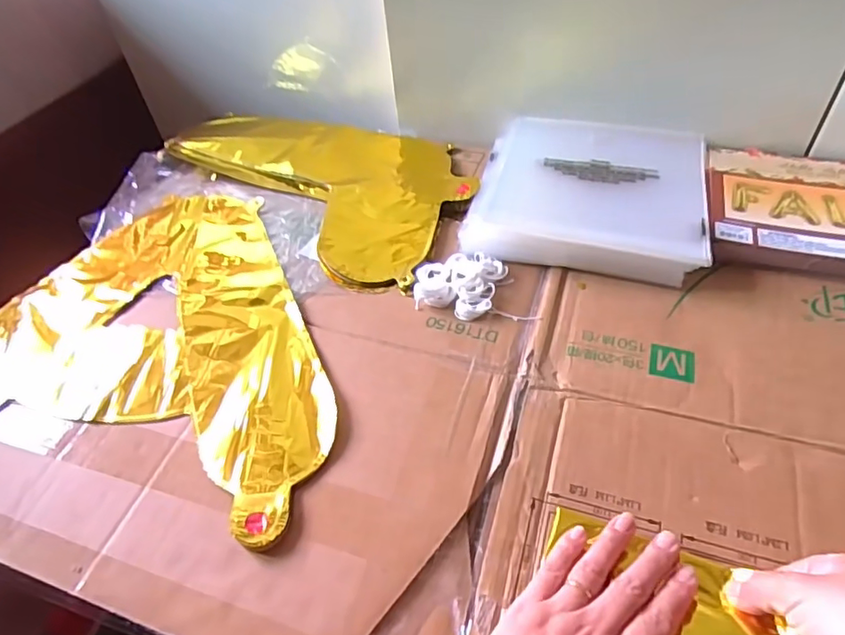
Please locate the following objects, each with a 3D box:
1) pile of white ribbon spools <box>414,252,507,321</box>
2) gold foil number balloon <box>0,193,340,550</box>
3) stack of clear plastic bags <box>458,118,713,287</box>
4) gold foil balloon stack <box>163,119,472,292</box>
[{"bbox_3d":[0.032,-0.034,0.531,0.076,0.013,0.075,15,51,19],"label":"pile of white ribbon spools"},{"bbox_3d":[-0.244,-0.001,0.521,0.393,0.013,0.342,5,49,11],"label":"gold foil number balloon"},{"bbox_3d":[0.170,-0.132,0.585,0.217,0.031,0.225,9,50,14],"label":"stack of clear plastic bags"},{"bbox_3d":[-0.116,-0.180,0.687,0.225,0.034,0.432,-38,54,-25],"label":"gold foil balloon stack"}]

